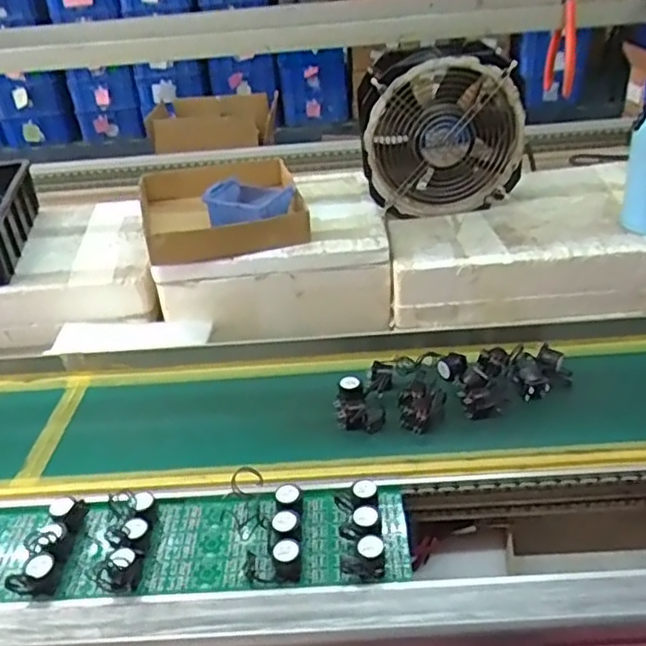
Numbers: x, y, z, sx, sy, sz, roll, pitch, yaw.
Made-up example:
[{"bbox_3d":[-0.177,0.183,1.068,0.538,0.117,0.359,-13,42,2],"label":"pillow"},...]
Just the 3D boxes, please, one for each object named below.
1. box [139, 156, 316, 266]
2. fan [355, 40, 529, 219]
[{"bbox_3d":[-0.144,-0.161,0.948,0.221,0.053,0.214,-9,32,-8],"label":"box"},{"bbox_3d":[0.153,-0.267,0.927,0.230,0.230,0.096,15,36,27],"label":"fan"}]

